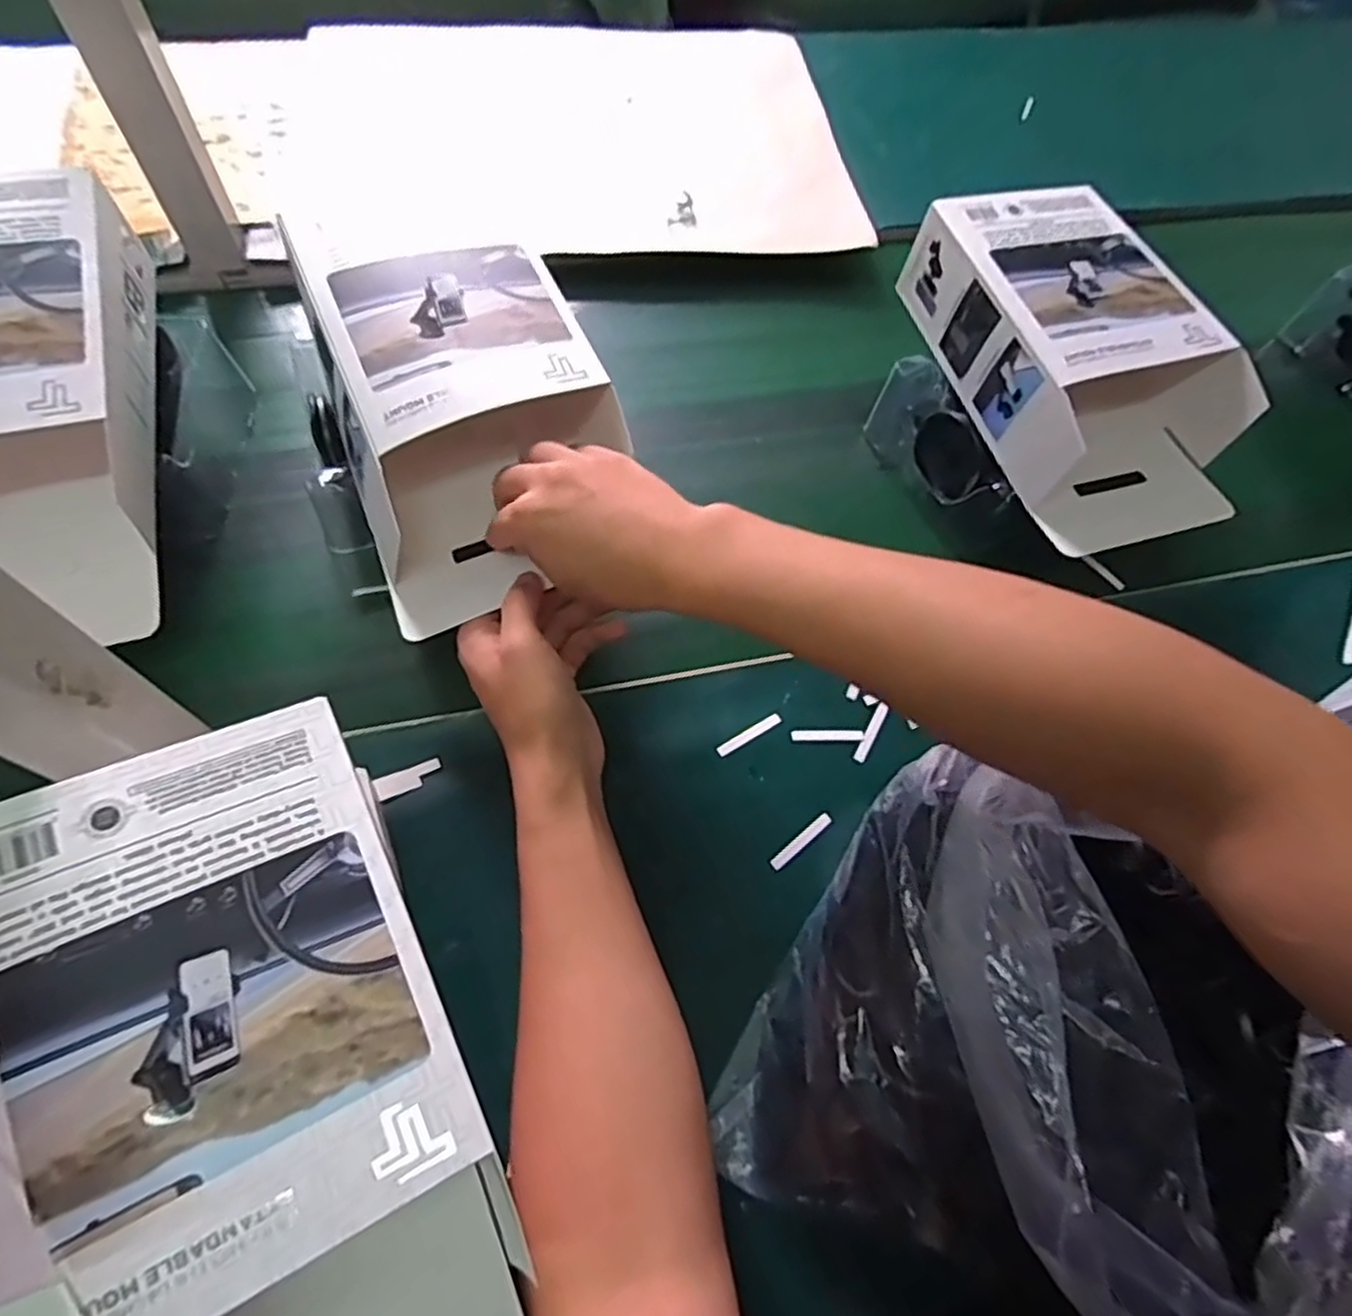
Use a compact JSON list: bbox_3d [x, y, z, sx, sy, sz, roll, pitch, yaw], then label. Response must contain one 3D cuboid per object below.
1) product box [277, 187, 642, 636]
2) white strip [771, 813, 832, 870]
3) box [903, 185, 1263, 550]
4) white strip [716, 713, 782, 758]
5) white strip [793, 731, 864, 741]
[{"bbox_3d":[-0.120,-0.148,0.430,0.146,0.082,0.225,-20,71,-10],"label":"product box"},{"bbox_3d":[0.073,0.106,0.434,0.045,0.005,0.007,-37,75,-15],"label":"white strip"},{"bbox_3d":[0.271,-0.202,0.505,0.143,0.080,0.251,-15,71,-9],"label":"box"},{"bbox_3d":[0.046,0.047,0.464,0.046,0.004,0.008,-28,56,-19],"label":"white strip"},{"bbox_3d":[0.095,0.048,0.468,0.044,0.004,0.006,1,69,-3],"label":"white strip"}]

